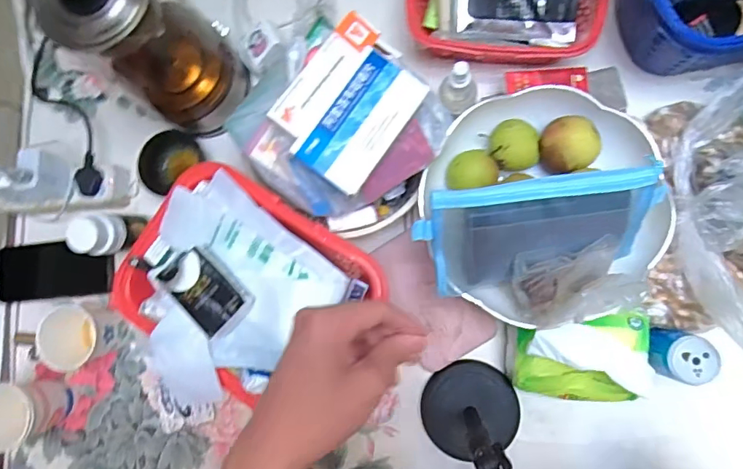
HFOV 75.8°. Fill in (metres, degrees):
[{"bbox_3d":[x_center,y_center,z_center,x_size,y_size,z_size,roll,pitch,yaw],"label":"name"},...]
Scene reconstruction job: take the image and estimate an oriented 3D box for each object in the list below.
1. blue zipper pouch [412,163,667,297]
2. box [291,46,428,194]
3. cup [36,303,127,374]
[{"bbox_3d":[0.155,0.000,0.450,0.227,0.033,0.116,-7,116,5],"label":"blue zipper pouch"},{"bbox_3d":[-0.011,-0.105,0.439,0.071,0.017,0.124,35,87,8],"label":"box"},{"bbox_3d":[-0.340,0.120,0.570,0.072,0.073,0.081,-14,82,3],"label":"cup"}]

